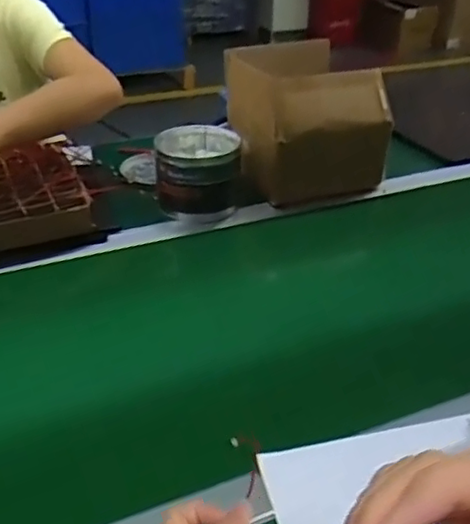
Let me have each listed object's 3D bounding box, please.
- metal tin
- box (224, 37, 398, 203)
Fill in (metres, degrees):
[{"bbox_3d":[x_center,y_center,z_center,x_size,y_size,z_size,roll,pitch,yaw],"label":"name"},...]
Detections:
[{"bbox_3d":[-0.056,-0.134,0.924,0.124,0.101,0.149,2,34,0],"label":"metal tin"},{"bbox_3d":[0.106,-0.222,1.001,0.218,0.194,0.202,-9,35,-16],"label":"box"}]

